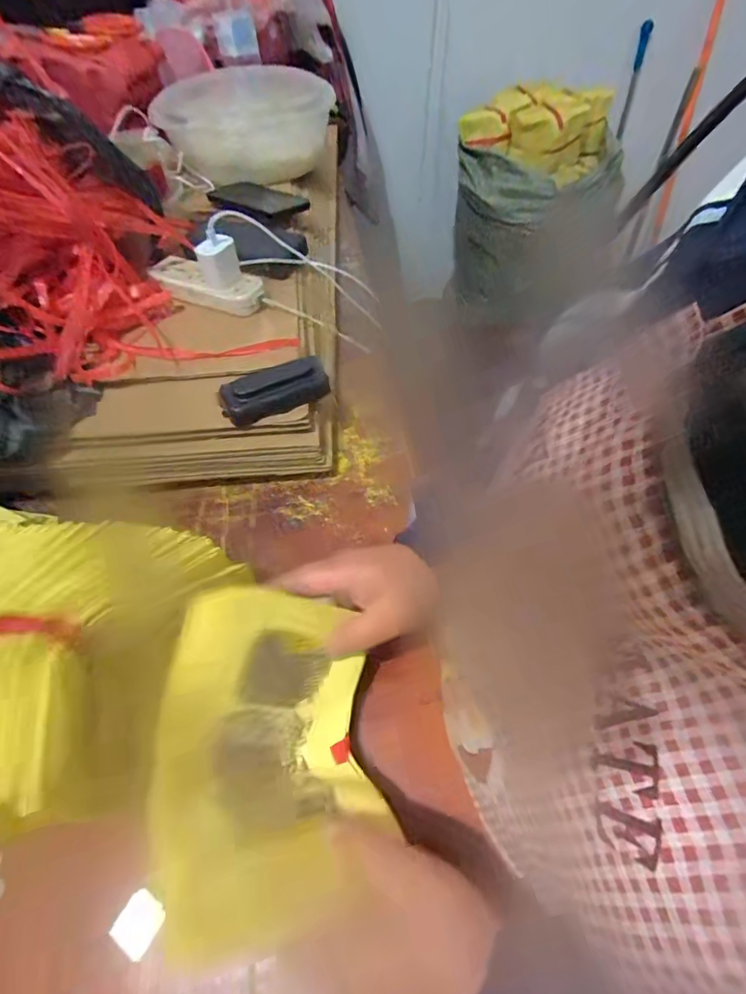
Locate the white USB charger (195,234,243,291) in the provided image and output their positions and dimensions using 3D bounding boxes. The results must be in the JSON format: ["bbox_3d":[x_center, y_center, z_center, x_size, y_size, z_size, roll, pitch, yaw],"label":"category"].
[{"bbox_3d":[-0.169,-0.260,0.520,0.041,0.039,0.032,-25,57,-15],"label":"white USB charger"}]

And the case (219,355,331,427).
[{"bbox_3d":[-0.095,-0.106,0.457,0.102,0.027,0.043,-19,55,-11],"label":"case"}]

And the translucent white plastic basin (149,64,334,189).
[{"bbox_3d":[-0.204,-0.611,0.770,0.284,0.093,0.222,-20,55,-12],"label":"translucent white plastic basin"}]

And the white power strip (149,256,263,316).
[{"bbox_3d":[-0.191,-0.251,0.550,0.132,0.027,0.057,16,56,13],"label":"white power strip"}]

